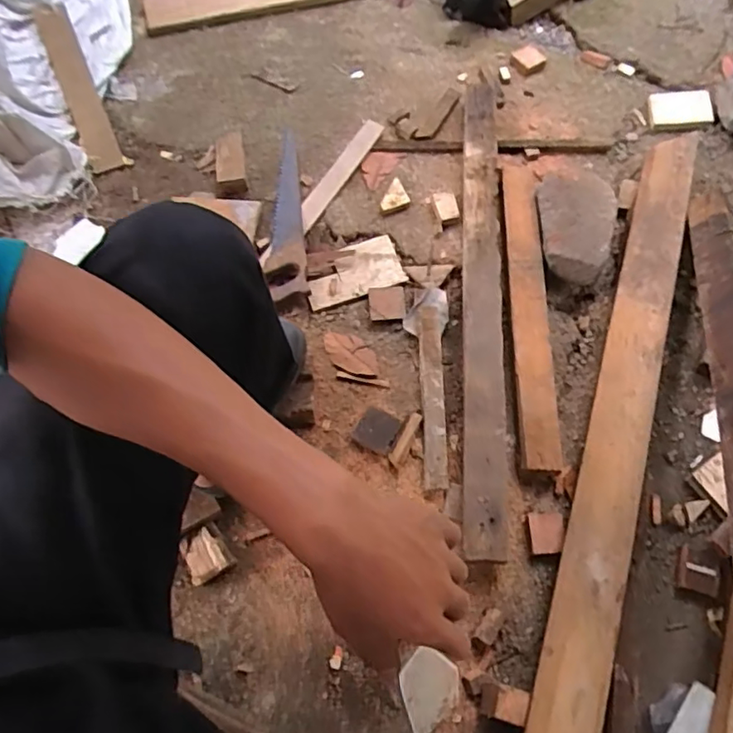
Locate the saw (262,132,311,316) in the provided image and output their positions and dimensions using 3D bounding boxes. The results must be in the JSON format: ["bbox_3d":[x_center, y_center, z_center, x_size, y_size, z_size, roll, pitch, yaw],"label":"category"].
[{"bbox_3d":[-0.153,-0.278,1.064,0.081,0.033,0.399,-6,66,-1],"label":"saw"}]

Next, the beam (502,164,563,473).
[{"bbox_3d":[0.268,-0.109,0.954,0.058,0.028,0.564,2,66,2],"label":"beam"}]

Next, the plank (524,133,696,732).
[{"bbox_3d":[0.386,0.085,0.872,0.098,0.040,1.192,18,66,9],"label":"plank"}]

